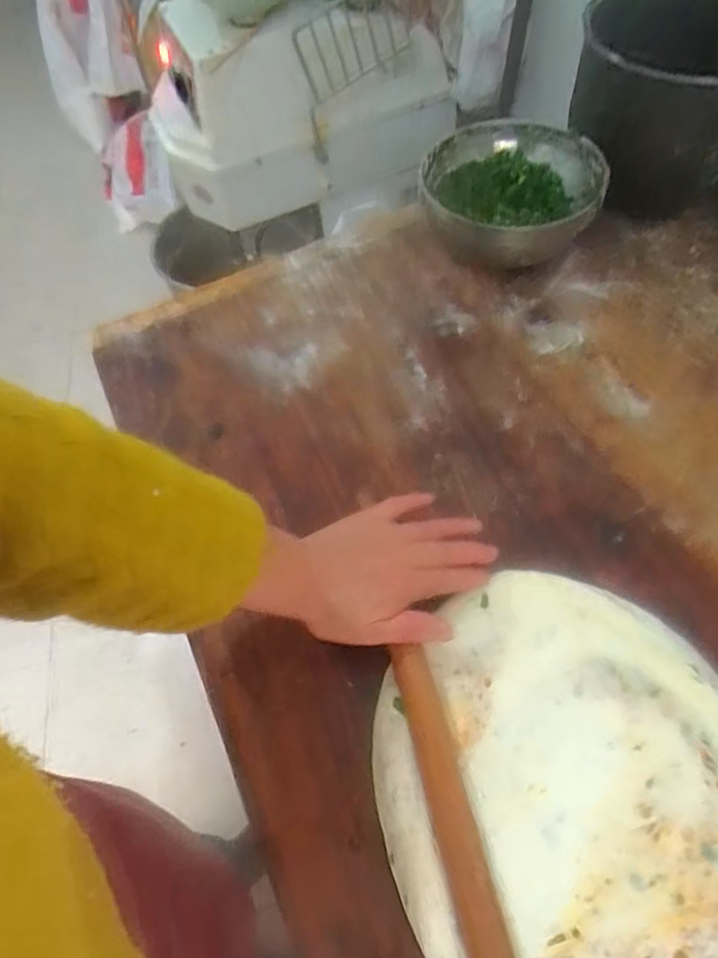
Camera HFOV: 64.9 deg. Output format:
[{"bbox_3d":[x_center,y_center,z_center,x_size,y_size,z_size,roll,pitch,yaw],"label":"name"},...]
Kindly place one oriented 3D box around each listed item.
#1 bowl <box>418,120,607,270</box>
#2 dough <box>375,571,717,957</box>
[{"bbox_3d":[0.183,-0.320,0.655,0.167,0.085,0.208,-30,62,-12],"label":"bowl"},{"bbox_3d":[0.137,0.195,0.379,0.252,0.014,0.253,-3,58,4],"label":"dough"}]

